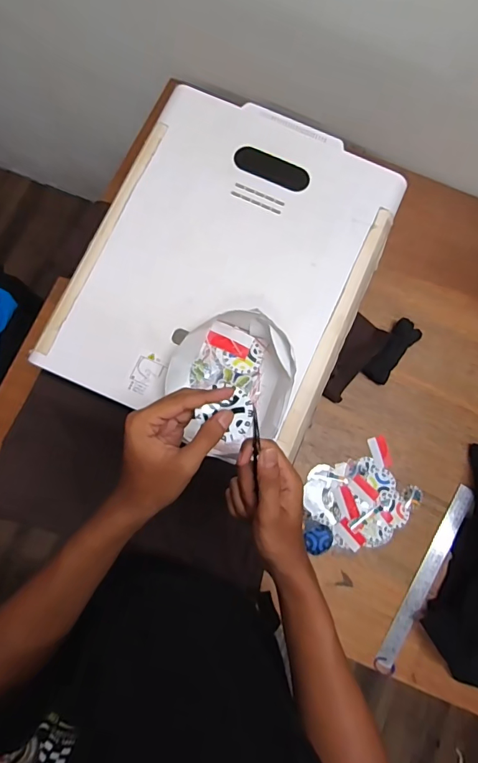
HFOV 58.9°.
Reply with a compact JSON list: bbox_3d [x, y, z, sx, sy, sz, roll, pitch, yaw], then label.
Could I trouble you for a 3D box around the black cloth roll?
[{"bbox_3d":[0.280,-0.053,0.773,0.046,0.022,0.126,36,91,7],"label":"black cloth roll"}]

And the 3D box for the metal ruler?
[{"bbox_3d":[0.321,0.328,0.722,0.032,0.010,0.322,29,80,17],"label":"metal ruler"}]

